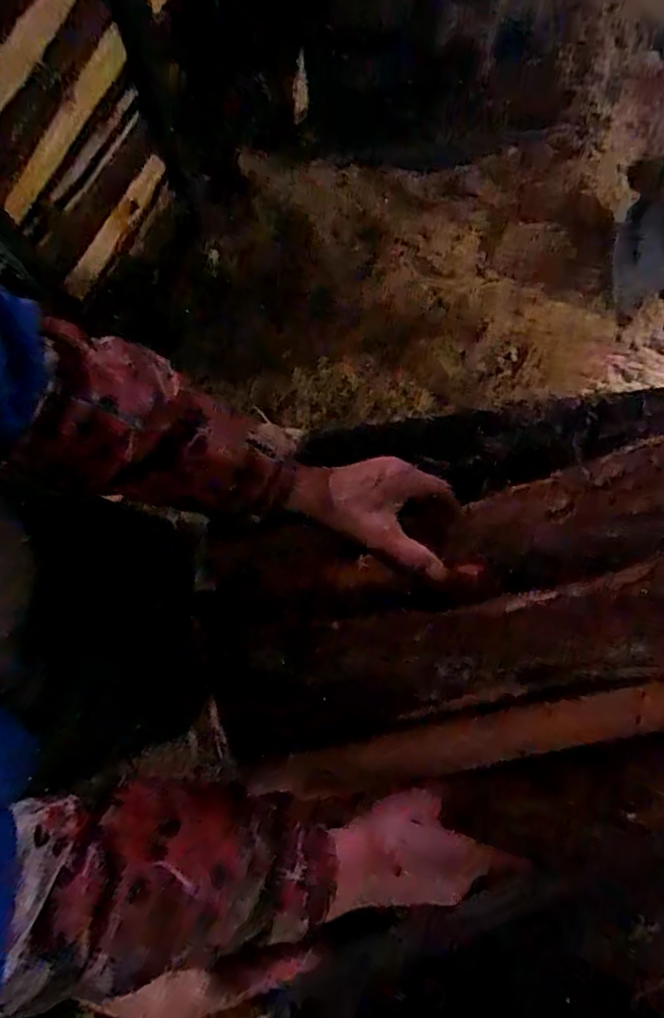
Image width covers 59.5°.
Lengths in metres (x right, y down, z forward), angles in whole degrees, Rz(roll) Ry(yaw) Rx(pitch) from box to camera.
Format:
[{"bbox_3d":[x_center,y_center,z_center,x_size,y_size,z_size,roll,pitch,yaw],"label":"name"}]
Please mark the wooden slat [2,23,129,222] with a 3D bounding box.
[{"bbox_3d":[-0.474,-0.651,1.012,0.403,0.045,0.028,-30,77,33],"label":"wooden slat"}]

